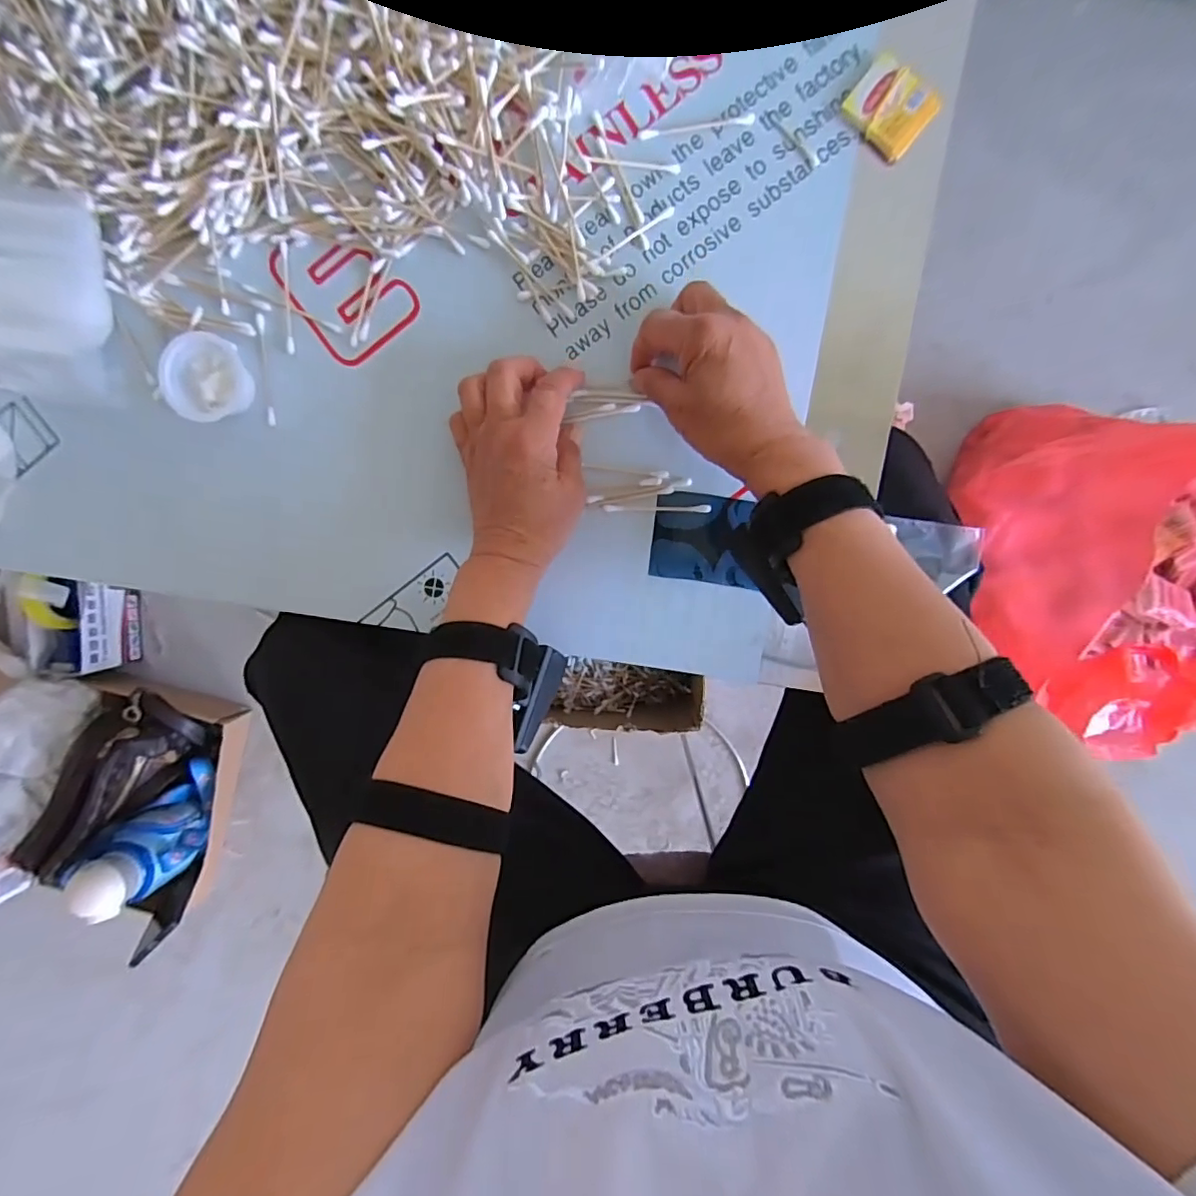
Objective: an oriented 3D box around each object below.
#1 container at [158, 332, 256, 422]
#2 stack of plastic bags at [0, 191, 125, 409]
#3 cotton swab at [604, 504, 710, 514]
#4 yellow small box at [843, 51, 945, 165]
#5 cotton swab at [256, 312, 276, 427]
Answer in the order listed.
[{"bbox_3d":[-0.258,-0.145,0.373,0.048,0.025,0.054,13,97,-1],"label":"container"},{"bbox_3d":[-0.362,-0.198,0.368,0.076,0.020,0.125,9,98,-1],"label":"stack of plastic bags"},{"bbox_3d":[0.041,-0.062,0.388,0.073,0.005,0.006,0,98,0],"label":"cotton swab"},{"bbox_3d":[0.185,-0.310,0.354,0.049,0.009,0.043,41,96,-5],"label":"yellow small box"},{"bbox_3d":[-0.227,-0.156,0.384,0.006,0.004,0.073,-2,98,1],"label":"cotton swab"}]

